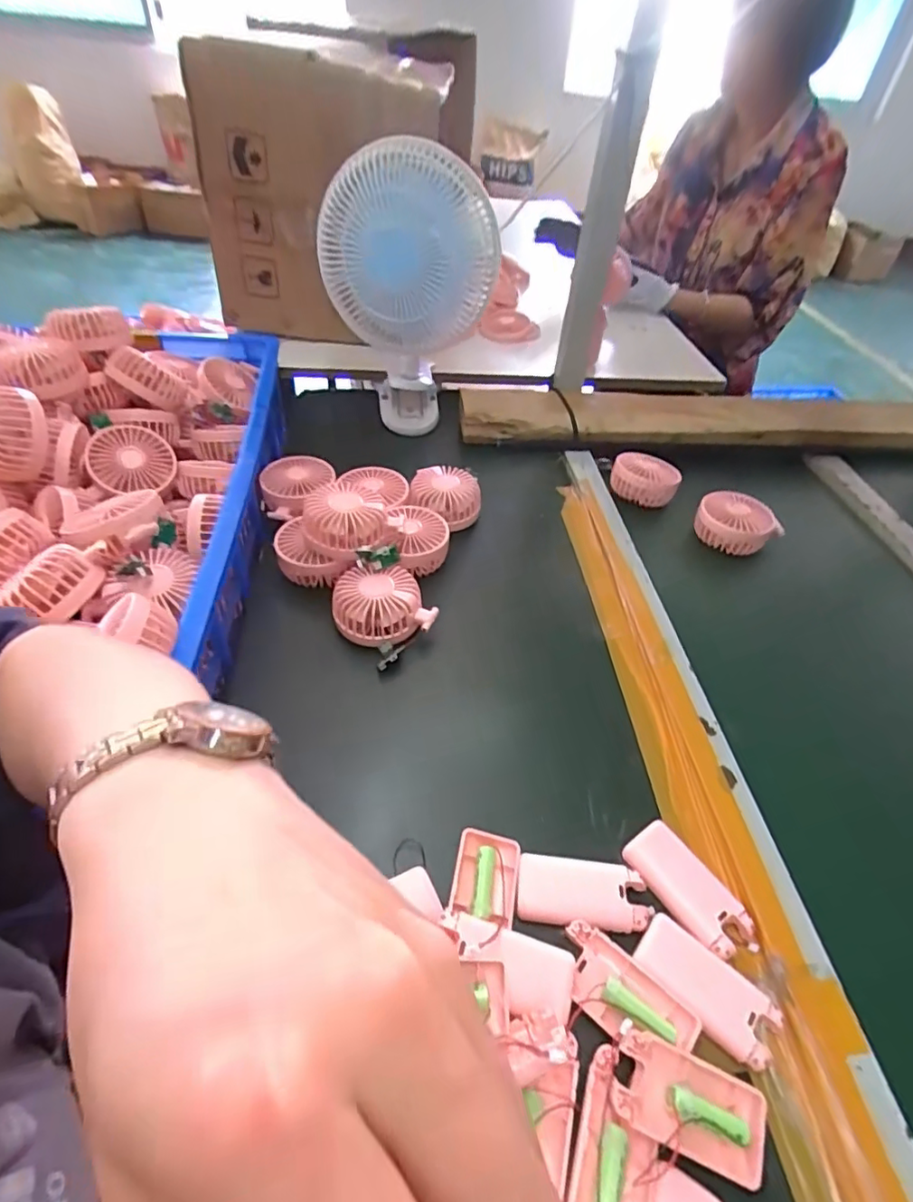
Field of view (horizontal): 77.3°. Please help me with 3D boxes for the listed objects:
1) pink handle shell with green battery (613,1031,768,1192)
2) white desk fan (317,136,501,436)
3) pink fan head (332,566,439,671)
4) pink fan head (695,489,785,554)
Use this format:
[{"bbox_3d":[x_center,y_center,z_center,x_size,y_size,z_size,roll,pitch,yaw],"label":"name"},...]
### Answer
[{"bbox_3d":[0.136,0.294,0.333,0.093,0.014,0.045,26,55,0],"label":"pink handle shell with green battery"},{"bbox_3d":[-0.062,-0.380,0.741,0.197,0.344,0.151,-4,46,-9],"label":"white desk fan"},{"bbox_3d":[-0.075,0.010,0.579,0.095,0.051,0.086,34,52,25],"label":"pink fan head"},{"bbox_3d":[0.353,-0.098,0.722,0.085,0.043,0.085,-20,51,-23],"label":"pink fan head"}]

